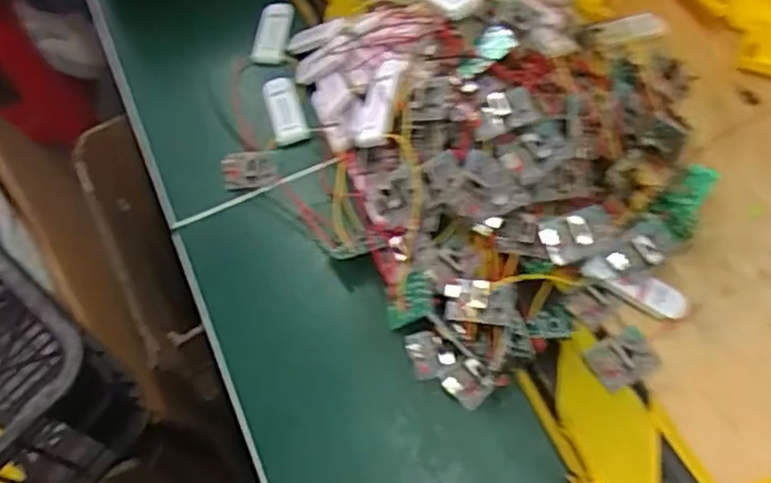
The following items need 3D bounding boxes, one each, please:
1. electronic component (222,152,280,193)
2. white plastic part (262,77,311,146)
[{"bbox_3d":[-0.096,-0.049,0.477,0.038,0.009,0.030,-14,60,-4],"label":"electronic component"},{"bbox_3d":[-0.074,-0.097,0.506,0.025,0.011,0.062,-17,60,-5],"label":"white plastic part"}]

